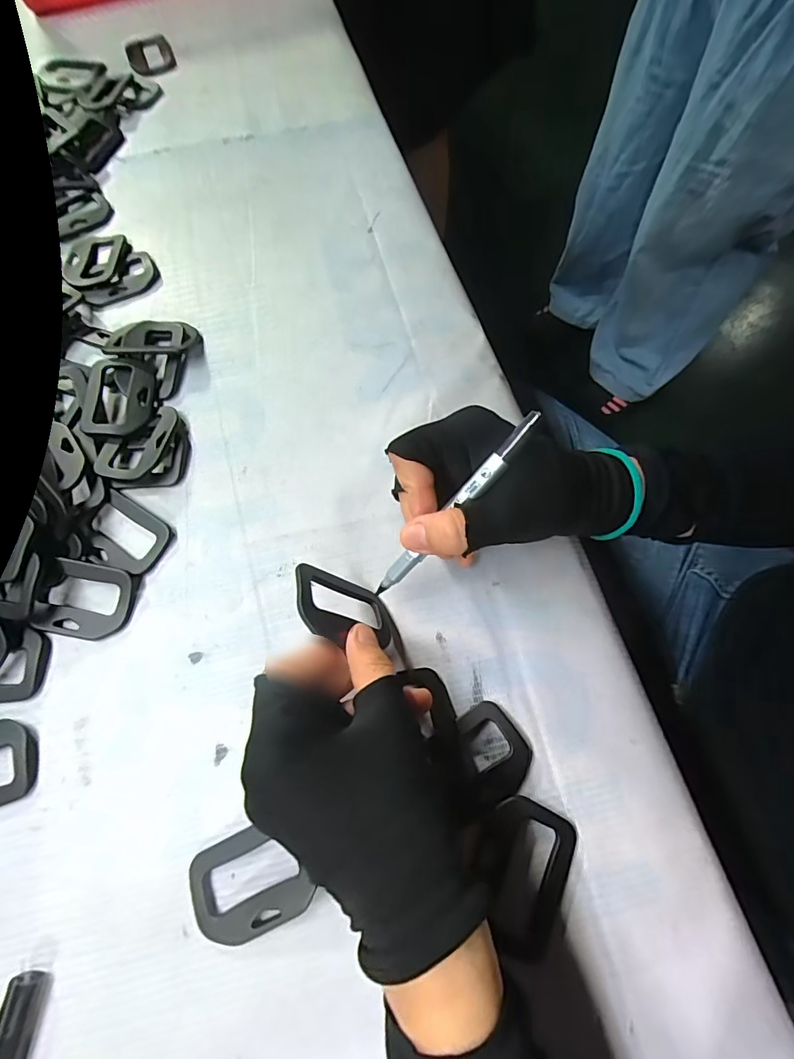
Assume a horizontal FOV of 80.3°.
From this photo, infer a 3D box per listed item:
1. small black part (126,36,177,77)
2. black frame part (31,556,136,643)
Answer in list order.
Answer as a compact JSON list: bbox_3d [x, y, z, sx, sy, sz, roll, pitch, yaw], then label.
[{"bbox_3d":[-0.244,-0.470,0.466,0.043,0.007,0.054,-21,70,-6],"label":"small black part"},{"bbox_3d":[-0.180,0.040,0.270,0.051,0.011,0.042,9,70,5],"label":"black frame part"}]

